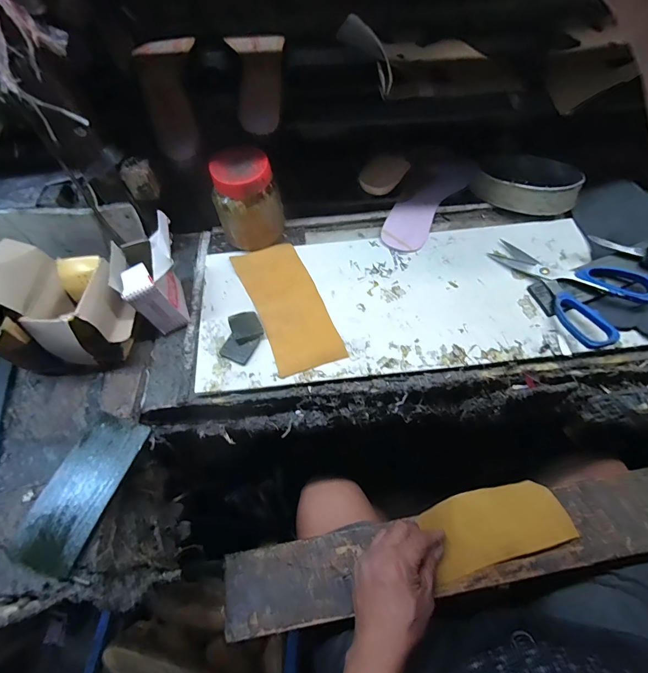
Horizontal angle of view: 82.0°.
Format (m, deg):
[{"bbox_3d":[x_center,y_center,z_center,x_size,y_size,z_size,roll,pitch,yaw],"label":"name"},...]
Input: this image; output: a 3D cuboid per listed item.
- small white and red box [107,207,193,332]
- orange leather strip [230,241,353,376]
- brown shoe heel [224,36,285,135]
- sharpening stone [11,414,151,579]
[{"bbox_3d":[-0.194,-0.069,0.431,0.069,0.110,0.083,-14,63,-4],"label":"small white and red box"},{"bbox_3d":[-0.046,-0.043,0.466,0.082,0.007,0.190,-23,64,-9],"label":"orange leather strip"},{"bbox_3d":[-0.075,-0.317,0.467,0.073,0.040,0.163,-11,64,-2],"label":"brown shoe heel"},{"bbox_3d":[-0.245,0.151,0.376,0.075,0.016,0.146,15,65,10],"label":"sharpening stone"}]

